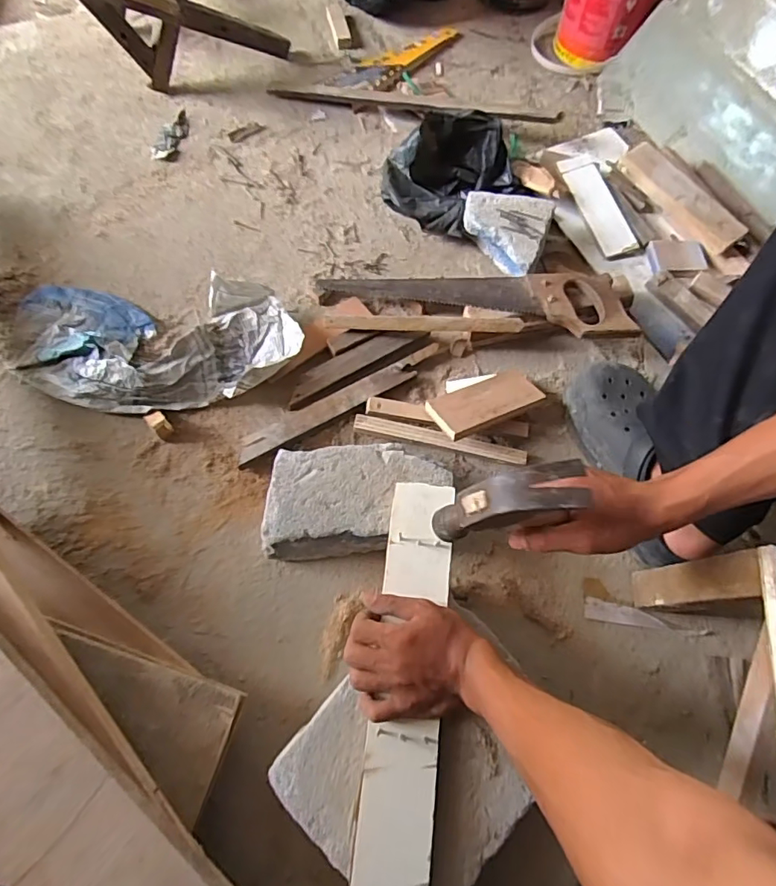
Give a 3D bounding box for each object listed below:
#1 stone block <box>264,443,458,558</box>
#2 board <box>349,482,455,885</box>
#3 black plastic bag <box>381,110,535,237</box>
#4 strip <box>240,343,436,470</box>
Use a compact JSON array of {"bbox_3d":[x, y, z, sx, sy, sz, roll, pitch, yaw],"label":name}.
[{"bbox_3d":[-0.035,0.065,0.603,0.213,0.071,0.119,-5,69,-4],"label":"stone block"},{"bbox_3d":[0.012,0.278,0.467,0.066,0.013,0.497,7,69,0],"label":"board"},{"bbox_3d":[0.094,-0.413,0.786,0.169,0.102,0.182,42,73,13],"label":"black plastic bag"},{"bbox_3d":[-0.059,-0.054,0.671,0.291,0.024,0.043,-27,72,-12],"label":"strip"}]

